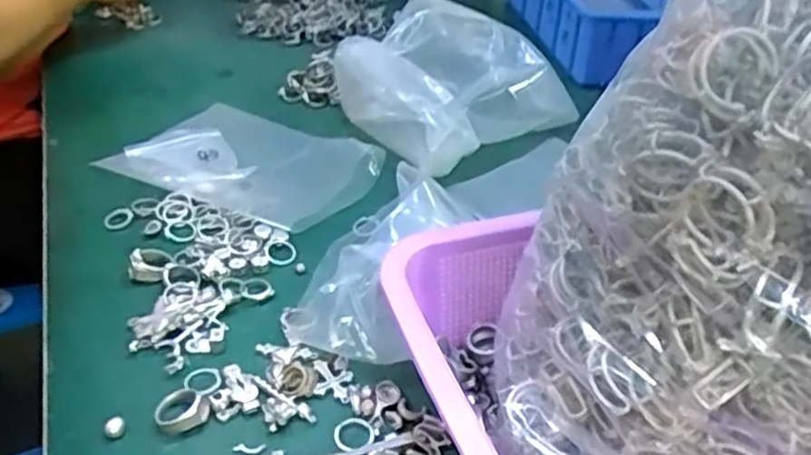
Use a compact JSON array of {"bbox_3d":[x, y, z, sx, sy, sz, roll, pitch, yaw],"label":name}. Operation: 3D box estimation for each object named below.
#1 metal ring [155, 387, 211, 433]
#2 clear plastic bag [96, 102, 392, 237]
[{"bbox_3d":[-0.122,0.099,0.384,0.027,0.009,0.027,2,37,-1],"label":"metal ring"},{"bbox_3d":[-0.131,-0.057,0.580,0.197,0.027,0.138,18,39,19],"label":"clear plastic bag"}]

